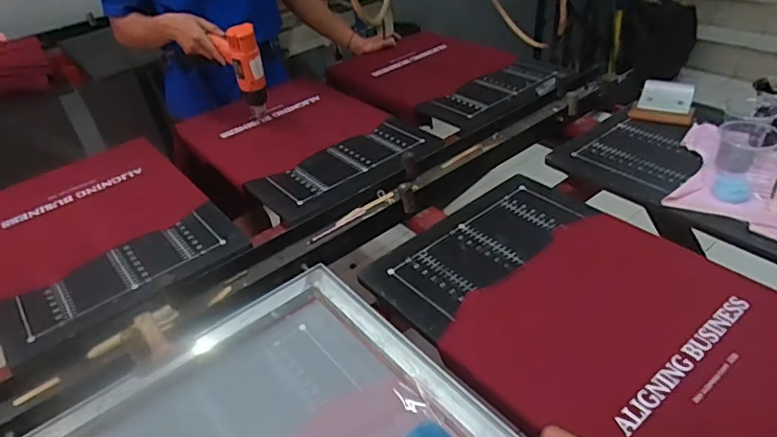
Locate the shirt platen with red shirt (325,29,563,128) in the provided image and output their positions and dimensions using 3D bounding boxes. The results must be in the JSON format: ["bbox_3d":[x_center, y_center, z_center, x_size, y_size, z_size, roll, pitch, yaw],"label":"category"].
[{"bbox_3d":[0.144,-0.396,1.473,0.412,0.053,0.602,-29,42,-21],"label":"shirt platen with red shirt"}]

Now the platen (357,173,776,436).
[{"bbox_3d":[0.280,0.125,0.760,0.399,0.043,0.572,-32,45,-25],"label":"platen"}]

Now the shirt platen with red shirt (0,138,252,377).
[{"bbox_3d":[-0.557,0.018,1.021,0.391,0.026,0.616,-32,44,-27],"label":"shirt platen with red shirt"}]

